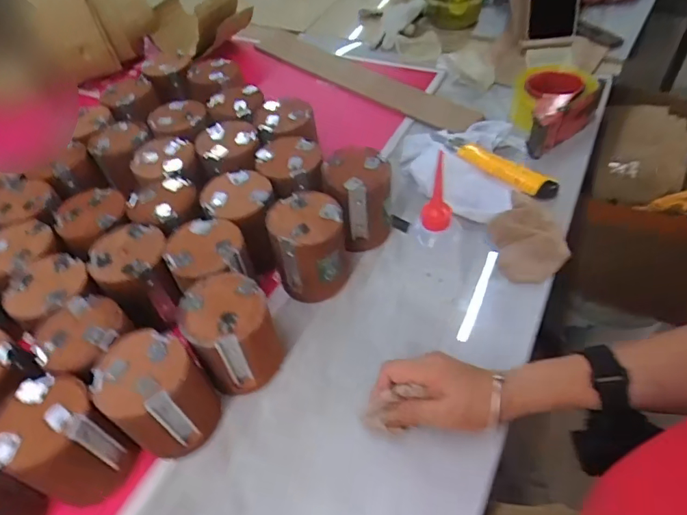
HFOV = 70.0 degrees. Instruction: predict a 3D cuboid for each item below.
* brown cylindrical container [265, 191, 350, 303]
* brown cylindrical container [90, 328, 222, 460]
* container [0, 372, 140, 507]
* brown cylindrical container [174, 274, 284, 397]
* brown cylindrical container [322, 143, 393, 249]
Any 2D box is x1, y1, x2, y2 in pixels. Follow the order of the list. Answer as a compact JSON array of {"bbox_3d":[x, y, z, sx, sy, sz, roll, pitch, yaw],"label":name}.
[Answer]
[{"bbox_3d":[-0.037,-0.009,0.541,0.079,0.098,0.076,-3,48,4],"label":"brown cylindrical container"},{"bbox_3d":[-0.162,0.129,0.439,0.082,0.108,0.073,30,58,29],"label":"brown cylindrical container"},{"bbox_3d":[-0.234,0.157,0.417,0.075,0.097,0.073,-3,48,4],"label":"container"},{"bbox_3d":[-0.104,0.081,0.479,0.075,0.111,0.080,-3,48,4],"label":"brown cylindrical container"},{"bbox_3d":[0.016,-0.069,0.596,0.082,0.102,0.076,-3,48,4],"label":"brown cylindrical container"}]

